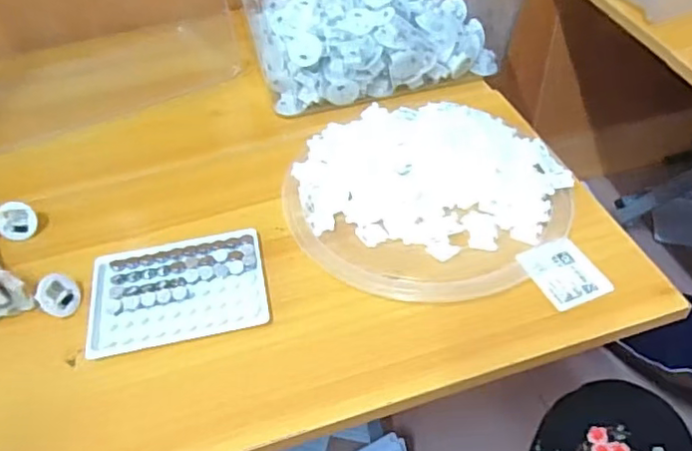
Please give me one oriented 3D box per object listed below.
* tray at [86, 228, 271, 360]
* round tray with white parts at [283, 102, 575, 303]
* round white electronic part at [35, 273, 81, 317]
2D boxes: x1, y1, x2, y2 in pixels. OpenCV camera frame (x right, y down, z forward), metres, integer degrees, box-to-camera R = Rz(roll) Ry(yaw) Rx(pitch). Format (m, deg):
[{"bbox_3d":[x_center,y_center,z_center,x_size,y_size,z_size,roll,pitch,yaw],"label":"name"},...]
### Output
[{"bbox_3d":[-0.130,0.049,0.473,0.132,0.012,0.095,-11,46,-5],"label":"tray"},{"bbox_3d":[0.069,-0.030,0.517,0.230,0.039,0.202,3,47,8],"label":"round tray with white parts"},{"bbox_3d":[-0.220,0.053,0.464,0.004,0.033,0.032,-18,57,33],"label":"round white electronic part"}]

